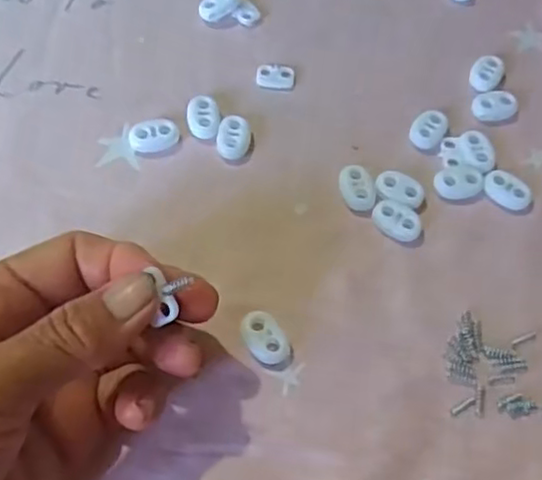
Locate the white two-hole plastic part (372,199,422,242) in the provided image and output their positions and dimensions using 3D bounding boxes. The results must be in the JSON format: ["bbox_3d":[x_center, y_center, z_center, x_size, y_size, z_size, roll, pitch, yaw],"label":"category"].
[{"bbox_3d":[0.055,-0.008,0.282,0.023,0.004,0.015,36,67,14],"label":"white two-hole plastic part"}]

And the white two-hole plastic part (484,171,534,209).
[{"bbox_3d":[0.107,-0.022,0.290,0.022,0.005,0.014,41,68,16],"label":"white two-hole plastic part"}]

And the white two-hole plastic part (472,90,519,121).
[{"bbox_3d":[0.109,-0.066,0.312,0.022,0.006,0.015,-18,65,-12],"label":"white two-hole plastic part"}]

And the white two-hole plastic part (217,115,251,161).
[{"bbox_3d":[-0.017,-0.047,0.297,0.015,0.006,0.021,6,63,0],"label":"white two-hole plastic part"}]

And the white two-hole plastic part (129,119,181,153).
[{"bbox_3d":[-0.053,-0.048,0.294,0.022,0.007,0.013,-14,65,-10],"label":"white two-hole plastic part"}]

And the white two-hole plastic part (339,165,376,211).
[{"bbox_3d":[0.039,-0.023,0.288,0.015,0.004,0.022,-9,64,-8],"label":"white two-hole plastic part"}]

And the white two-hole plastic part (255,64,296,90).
[{"bbox_3d":[0.002,-0.081,0.316,0.018,0.004,0.014,3,63,-2],"label":"white two-hole plastic part"}]

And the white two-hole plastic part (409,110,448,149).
[{"bbox_3d":[0.075,-0.052,0.304,0.015,0.004,0.020,27,65,10],"label":"white two-hole plastic part"}]

